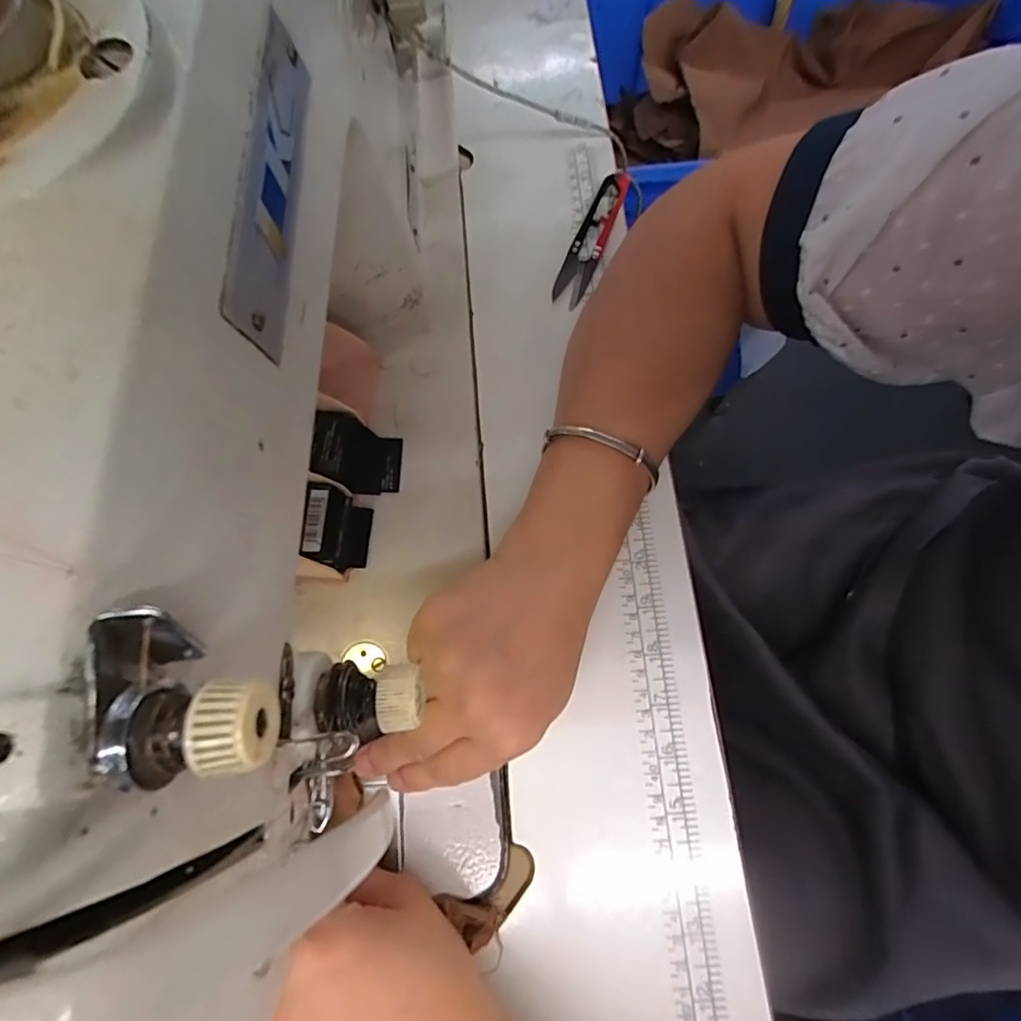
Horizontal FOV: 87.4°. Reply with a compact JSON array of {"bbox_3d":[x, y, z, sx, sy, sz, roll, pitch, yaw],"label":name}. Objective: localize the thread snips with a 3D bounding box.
[{"bbox_3d":[0.055,-0.187,0.365,0.022,0.009,0.111,21,75,7],"label":"thread snips"}]

